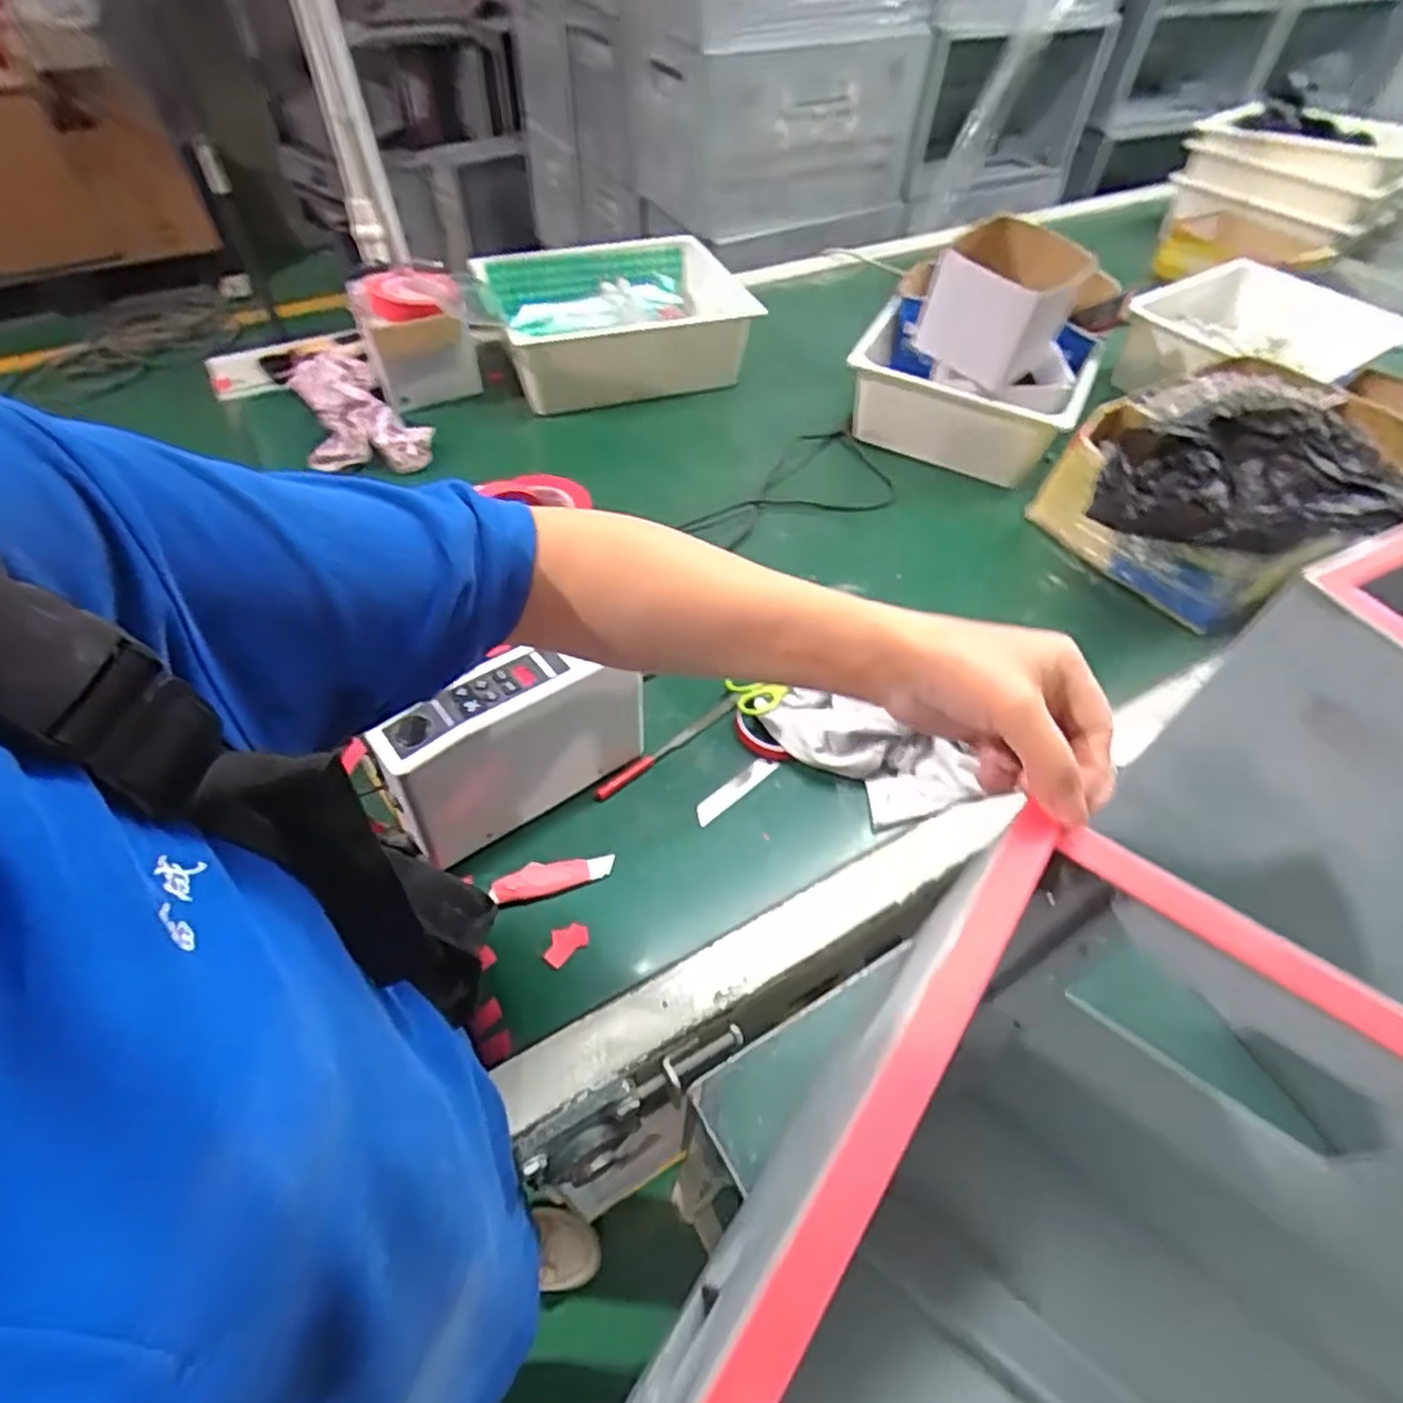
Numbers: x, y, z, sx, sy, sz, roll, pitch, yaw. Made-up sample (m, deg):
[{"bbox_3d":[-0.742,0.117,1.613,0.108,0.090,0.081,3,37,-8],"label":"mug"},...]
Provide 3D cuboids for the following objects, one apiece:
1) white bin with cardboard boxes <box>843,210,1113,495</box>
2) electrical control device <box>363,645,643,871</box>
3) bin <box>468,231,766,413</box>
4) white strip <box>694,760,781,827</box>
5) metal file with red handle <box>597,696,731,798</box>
[{"bbox_3d":[0.376,-0.474,0.976,0.296,0.246,0.262,19,53,12],"label":"white bin with cardboard boxes"},{"bbox_3d":[-0.149,0.034,0.599,0.208,0.140,0.062,-27,58,-22],"label":"electrical control device"},{"bbox_3d":[-0.120,-0.566,1.096,0.366,0.127,0.250,-16,54,-15],"label":"bin"},{"bbox_3d":[0.031,0.081,0.675,0.089,0.005,0.020,-34,74,-20],"label":"white strip"},{"bbox_3d":[-0.029,0.043,0.697,0.168,0.013,0.015,-36,61,-27],"label":"metal file with red handle"}]

